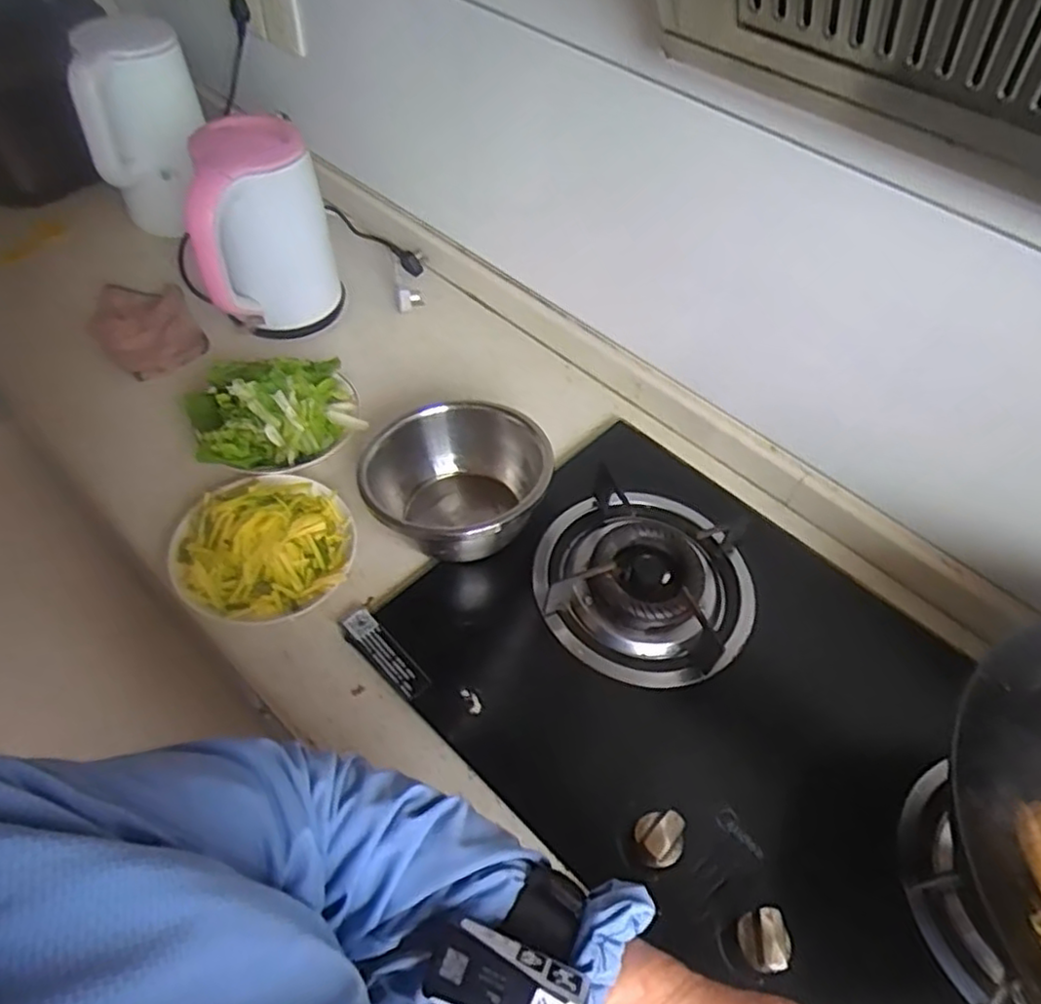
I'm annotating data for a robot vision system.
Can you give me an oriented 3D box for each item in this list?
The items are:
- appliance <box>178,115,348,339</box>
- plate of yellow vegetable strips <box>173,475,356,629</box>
[{"bbox_3d":[-0.337,-0.350,0.886,0.168,0.237,0.167,-23,58,-21],"label":"appliance"},{"bbox_3d":[-0.261,0.035,0.695,0.179,0.063,0.169,3,53,-3],"label":"plate of yellow vegetable strips"}]

